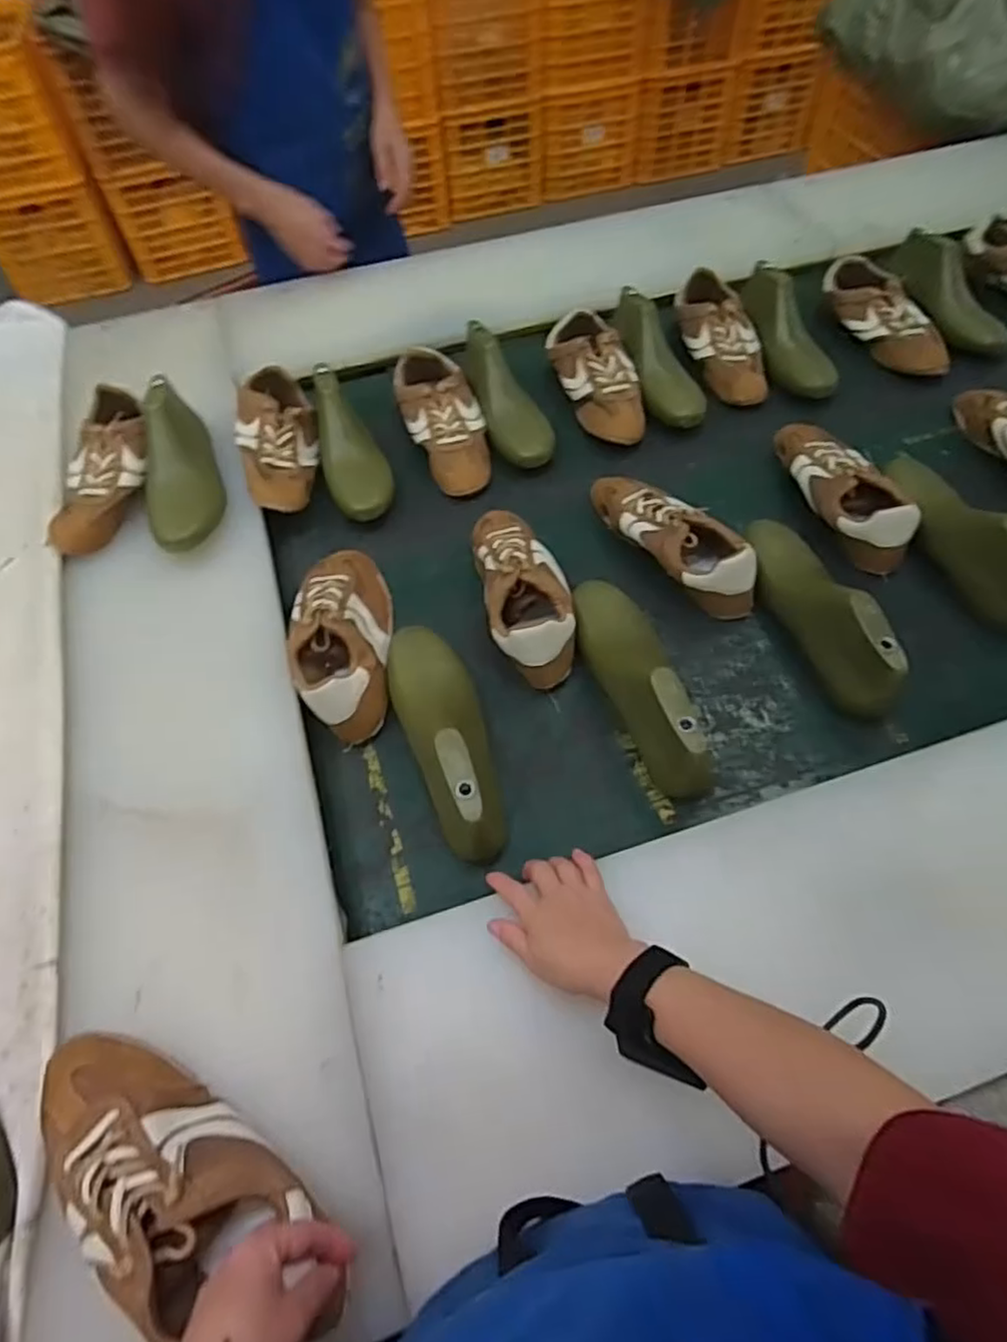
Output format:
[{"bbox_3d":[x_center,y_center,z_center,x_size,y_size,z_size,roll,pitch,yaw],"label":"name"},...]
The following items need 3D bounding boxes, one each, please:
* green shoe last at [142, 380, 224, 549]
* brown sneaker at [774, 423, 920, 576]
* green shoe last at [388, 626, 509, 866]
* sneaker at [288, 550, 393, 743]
[{"bbox_3d":[-0.406,-0.258,0.853,0.085,0.091,0.255,-18,59,-9],"label":"green shoe last"},{"bbox_3d":[0.420,-0.238,0.866,0.087,0.075,0.257,-7,59,-2],"label":"brown sneaker"},{"bbox_3d":[-0.058,0.051,0.683,0.075,0.094,0.262,-21,60,-10],"label":"green shoe last"},{"bbox_3d":[-0.180,-0.043,0.762,0.099,0.064,0.247,-7,59,-2],"label":"sneaker"}]

